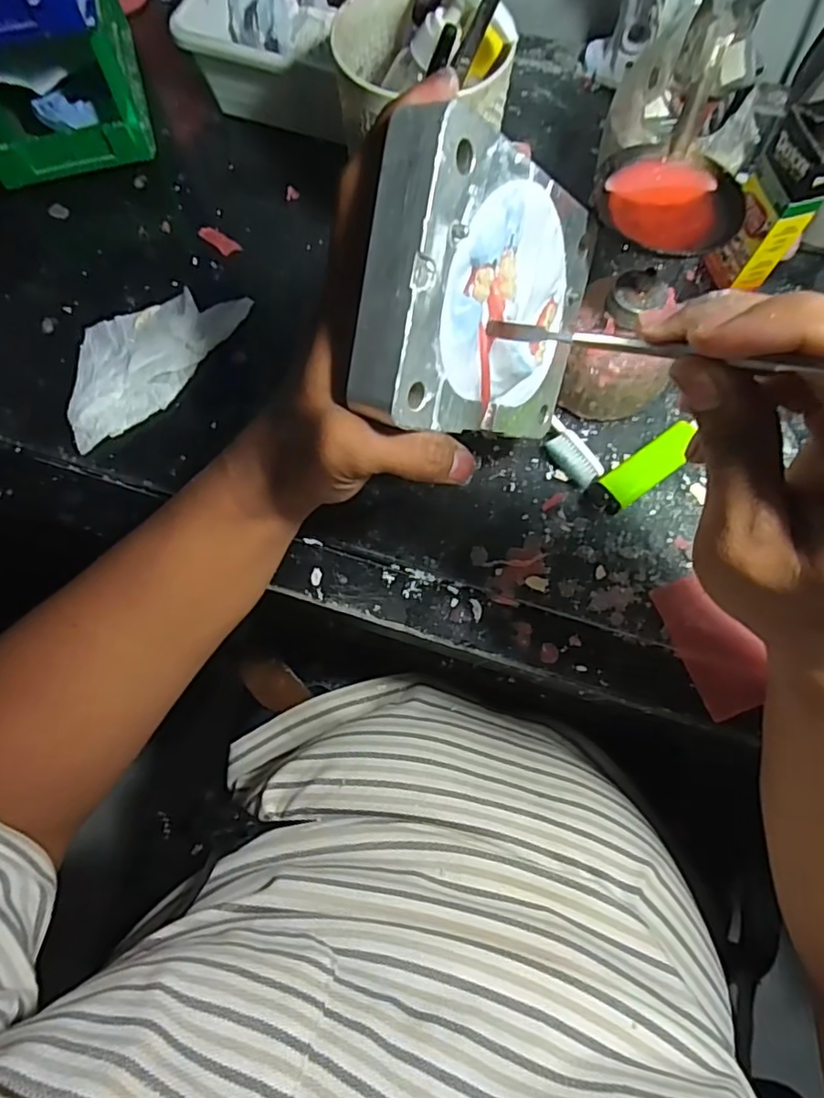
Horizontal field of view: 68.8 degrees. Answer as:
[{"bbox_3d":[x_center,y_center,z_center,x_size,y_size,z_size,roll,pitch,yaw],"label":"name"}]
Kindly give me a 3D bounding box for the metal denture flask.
[{"bbox_3d":[0.035,-0.107,0.264,0.026,0.139,0.107,23,110,34],"label":"metal denture flask"}]

